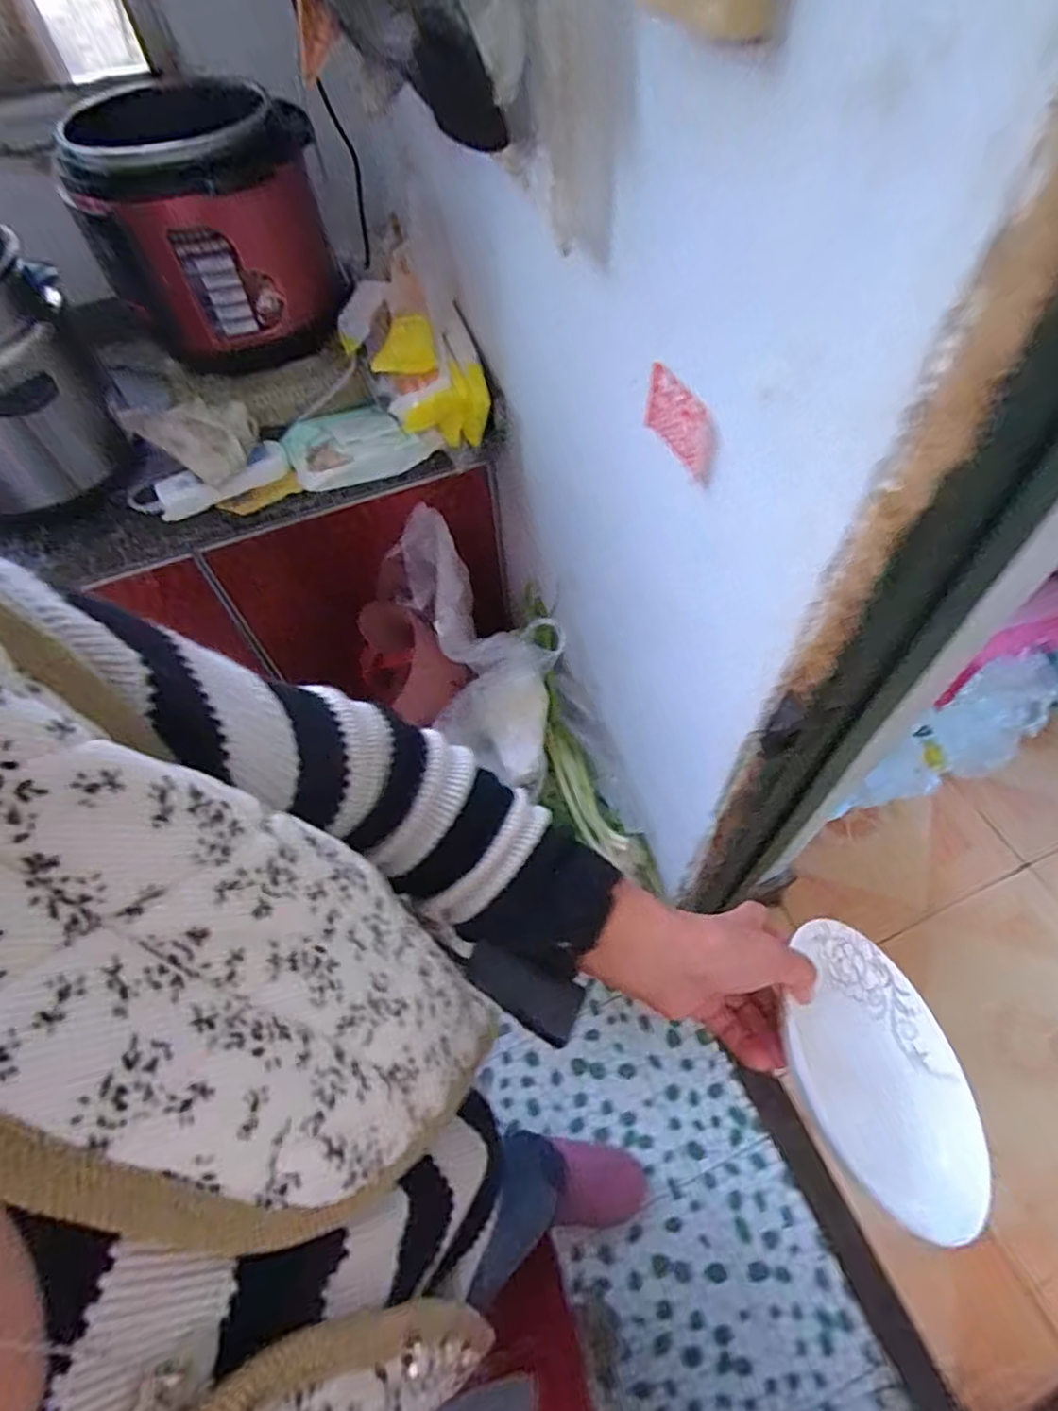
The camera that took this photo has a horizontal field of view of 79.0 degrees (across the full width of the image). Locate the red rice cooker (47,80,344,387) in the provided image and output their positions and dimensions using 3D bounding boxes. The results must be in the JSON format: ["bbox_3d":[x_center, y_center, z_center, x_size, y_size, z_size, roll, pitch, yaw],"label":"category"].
[{"bbox_3d":[-0.383,-0.581,0.808,0.265,0.237,0.258,-33,62,-16],"label":"red rice cooker"}]

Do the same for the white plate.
[{"bbox_3d":[0.234,0.241,0.434,0.161,0.030,0.162,20,40,-17],"label":"white plate"}]

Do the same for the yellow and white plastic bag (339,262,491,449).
[{"bbox_3d":[-0.141,-0.455,0.848,0.123,0.079,0.233,-42,98,-20],"label":"yellow and white plastic bag"}]

